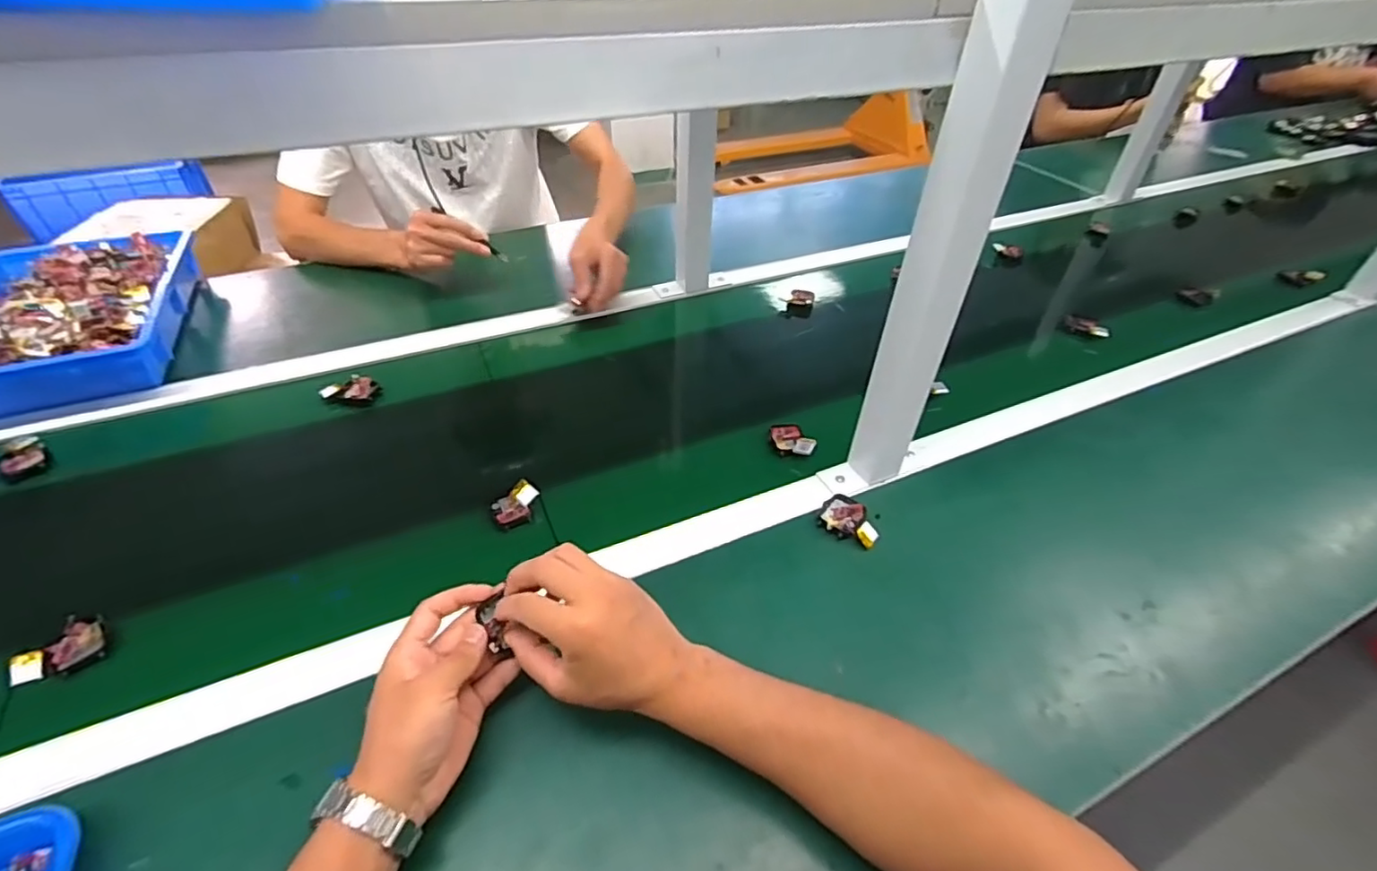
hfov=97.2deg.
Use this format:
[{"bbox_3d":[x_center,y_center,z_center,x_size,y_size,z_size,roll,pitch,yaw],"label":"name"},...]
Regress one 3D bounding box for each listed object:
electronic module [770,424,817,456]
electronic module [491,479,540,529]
[{"bbox_3d":[0.114,0.004,0.675,0.037,0.017,0.059,-13,44,-17],"label":"electronic module"},{"bbox_3d":[-0.168,0.067,0.591,0.044,0.023,0.035,-23,48,-26],"label":"electronic module"}]

